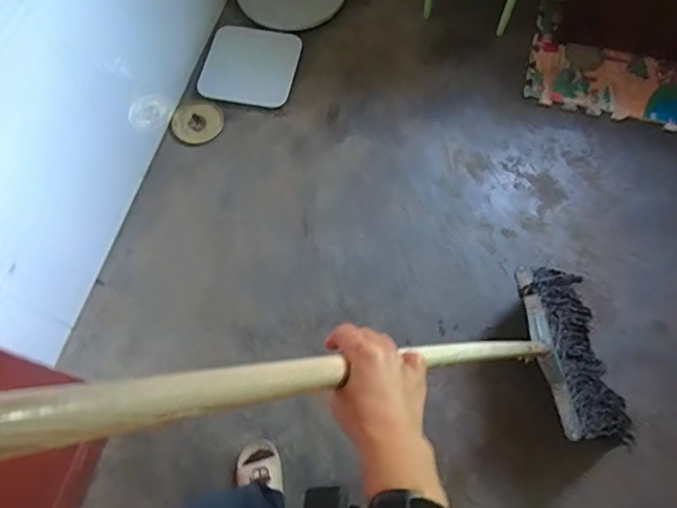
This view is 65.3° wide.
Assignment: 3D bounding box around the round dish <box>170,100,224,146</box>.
[{"bbox_3d":[-0.418,-0.392,1.561,0.146,0.012,0.136,-3,70,1],"label":"round dish"}]

